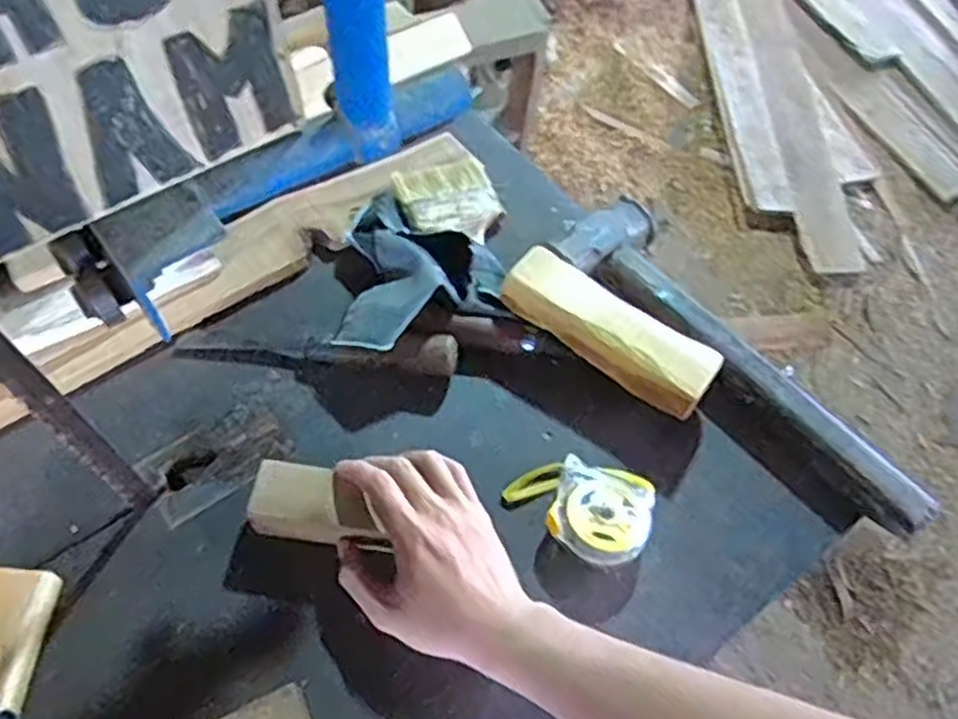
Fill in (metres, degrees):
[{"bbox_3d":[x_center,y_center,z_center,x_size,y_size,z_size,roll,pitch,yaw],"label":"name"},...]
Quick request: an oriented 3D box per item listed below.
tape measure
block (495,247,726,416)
[{"bbox_3d":[0.072,0.105,0.544,0.100,0.030,0.071,15,58,6],"label":"tape measure"},{"bbox_3d":[0.102,-0.025,0.598,0.175,0.033,0.055,33,62,17],"label":"block"}]

